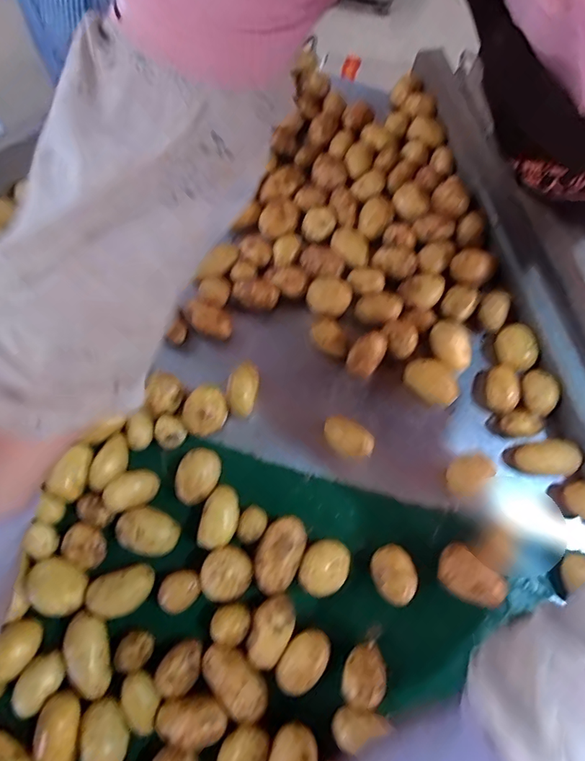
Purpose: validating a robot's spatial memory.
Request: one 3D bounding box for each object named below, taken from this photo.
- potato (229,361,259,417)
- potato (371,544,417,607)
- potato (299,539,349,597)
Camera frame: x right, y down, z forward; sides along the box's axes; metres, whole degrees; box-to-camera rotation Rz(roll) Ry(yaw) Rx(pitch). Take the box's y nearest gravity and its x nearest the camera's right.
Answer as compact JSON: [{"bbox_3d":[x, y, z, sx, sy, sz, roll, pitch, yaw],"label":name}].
[{"bbox_3d":[-0.051,0.010,0.473,0.028,0.027,0.057,7,72,2],"label":"potato"},{"bbox_3d":[0.093,0.179,0.415,0.038,0.029,0.048,-16,73,-5],"label":"potato"},{"bbox_3d":[0.029,0.172,0.415,0.042,0.035,0.048,18,73,5],"label":"potato"}]

